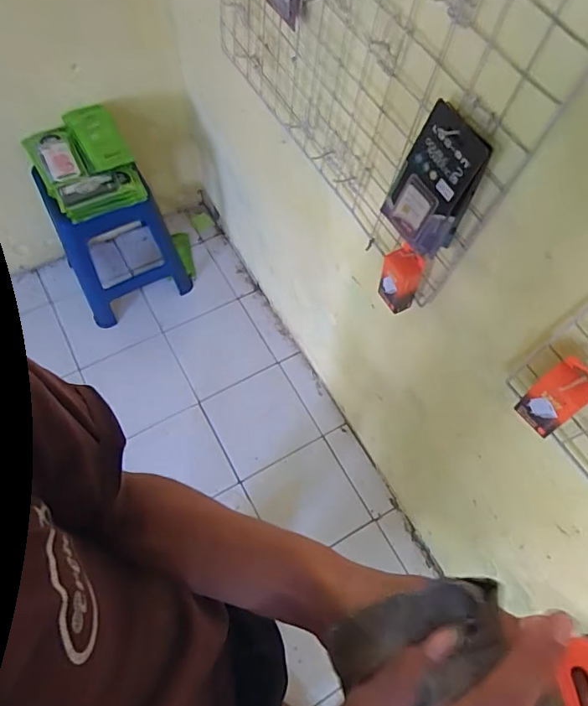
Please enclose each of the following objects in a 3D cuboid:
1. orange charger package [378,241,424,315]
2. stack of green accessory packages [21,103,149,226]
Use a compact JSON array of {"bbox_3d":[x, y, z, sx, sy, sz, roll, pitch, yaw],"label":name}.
[{"bbox_3d":[0.180,-0.123,0.820,0.046,0.113,0.063,-27,68,-15],"label":"orange charger package"},{"bbox_3d":[-0.593,-0.537,1.373,0.246,0.106,0.327,-27,68,-15],"label":"stack of green accessory packages"}]

